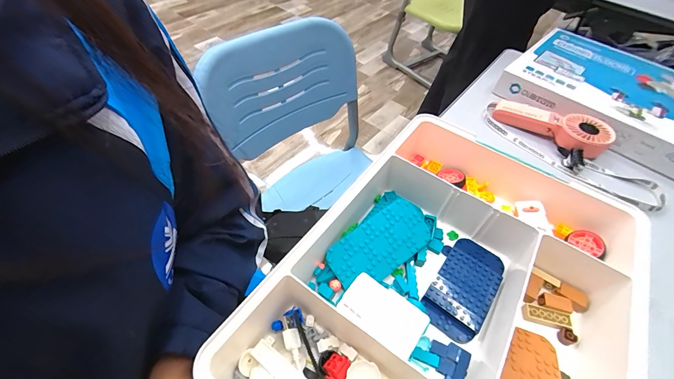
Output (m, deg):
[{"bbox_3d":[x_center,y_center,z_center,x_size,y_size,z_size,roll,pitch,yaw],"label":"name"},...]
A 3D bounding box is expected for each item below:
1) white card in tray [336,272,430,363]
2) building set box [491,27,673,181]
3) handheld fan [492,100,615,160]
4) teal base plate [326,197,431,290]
[{"bbox_3d":[0.044,0.120,0.308,0.079,0.004,0.048,30,59,24],"label":"white card in tray"},{"bbox_3d":[0.610,-0.144,0.597,0.526,0.062,0.303,36,59,24],"label":"building set box"},{"bbox_3d":[0.376,-0.114,0.562,0.185,0.047,0.078,30,54,17],"label":"handheld fan"},{"bbox_3d":[0.052,0.064,0.367,0.128,0.005,0.062,-32,80,-19],"label":"teal base plate"}]

